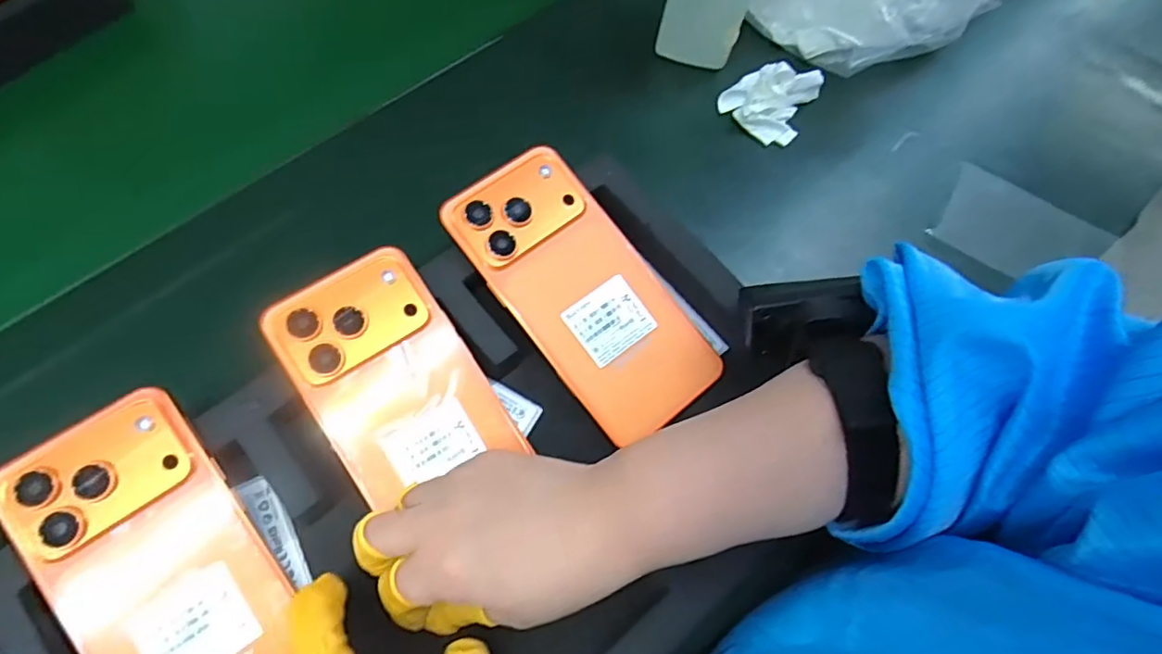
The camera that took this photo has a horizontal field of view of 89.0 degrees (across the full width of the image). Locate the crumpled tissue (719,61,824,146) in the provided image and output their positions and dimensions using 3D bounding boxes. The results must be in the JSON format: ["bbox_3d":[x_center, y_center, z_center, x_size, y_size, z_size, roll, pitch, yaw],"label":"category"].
[{"bbox_3d":[0.128,-0.159,0.401,0.056,0.031,0.053,26,65,10],"label":"crumpled tissue"}]

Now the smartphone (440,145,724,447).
[{"bbox_3d":[0.002,-0.020,0.315,0.077,0.008,0.158,-37,86,-19],"label":"smartphone"}]

